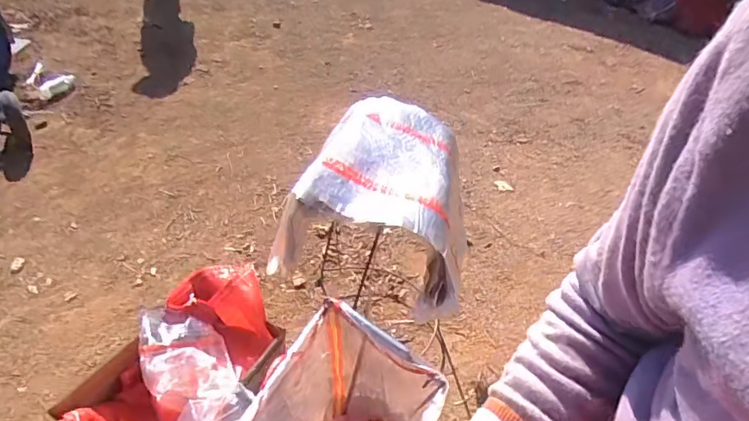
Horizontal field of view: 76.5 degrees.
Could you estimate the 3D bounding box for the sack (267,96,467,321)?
[{"bbox_3d":[-0.009,-0.053,1.194,0.433,0.246,0.527,7,39,1],"label":"sack"}]

